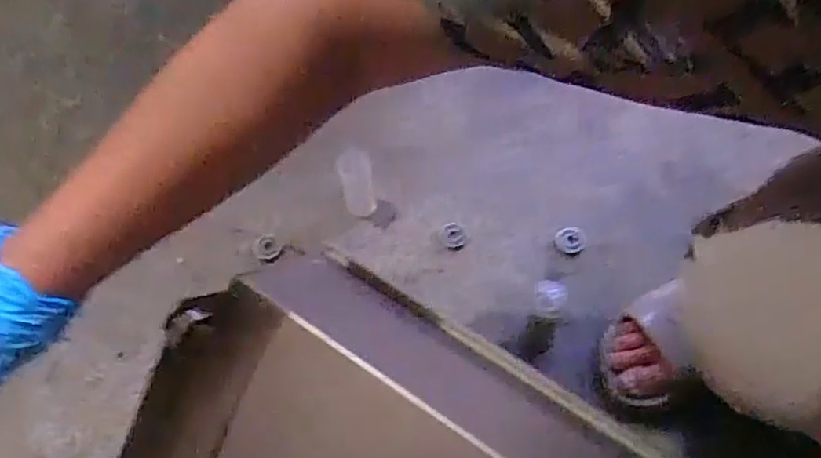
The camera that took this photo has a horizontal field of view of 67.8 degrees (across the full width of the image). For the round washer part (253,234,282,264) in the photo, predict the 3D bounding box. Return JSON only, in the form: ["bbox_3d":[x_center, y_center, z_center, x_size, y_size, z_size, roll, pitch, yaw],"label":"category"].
[{"bbox_3d":[-0.171,0.024,0.731,0.033,0.016,0.031,-19,63,-8],"label":"round washer part"}]

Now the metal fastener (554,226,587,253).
[{"bbox_3d":[0.189,0.012,0.723,0.034,0.008,0.036,-1,62,1],"label":"metal fastener"}]

